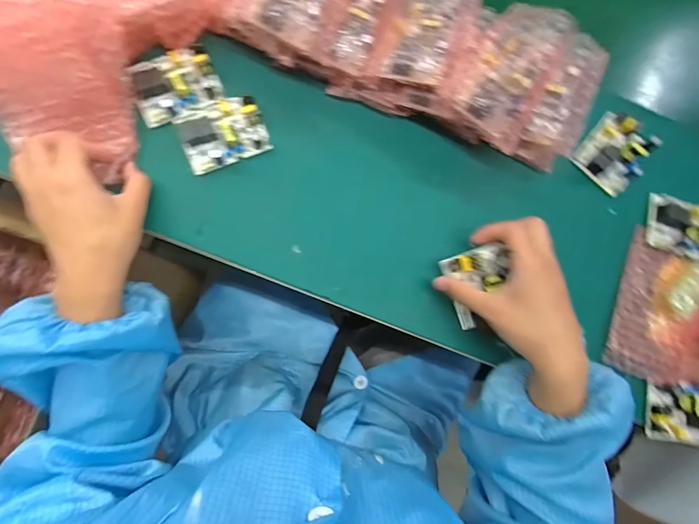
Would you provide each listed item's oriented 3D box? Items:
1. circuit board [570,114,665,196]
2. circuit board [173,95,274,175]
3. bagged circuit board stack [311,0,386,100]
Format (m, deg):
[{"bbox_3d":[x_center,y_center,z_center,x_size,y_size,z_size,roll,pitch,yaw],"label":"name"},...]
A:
[{"bbox_3d":[0.303,-0.127,0.407,0.064,0.030,0.078,39,80,-1],"label":"circuit board"},{"bbox_3d":[-0.125,-0.129,0.356,0.082,0.023,0.054,-23,87,-9],"label":"circuit board"},{"bbox_3d":[0.007,-0.232,0.349,0.064,0.043,0.127,14,102,-5],"label":"bagged circuit board stack"}]

